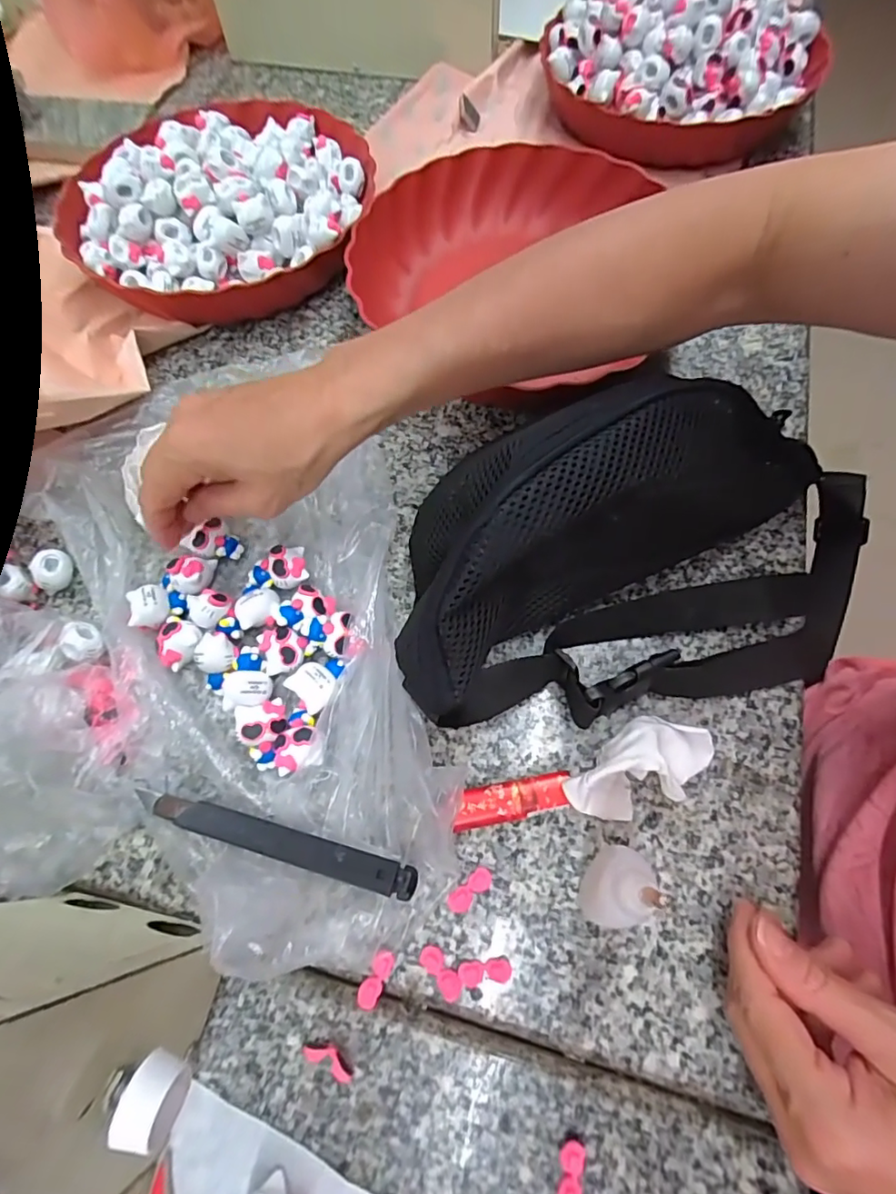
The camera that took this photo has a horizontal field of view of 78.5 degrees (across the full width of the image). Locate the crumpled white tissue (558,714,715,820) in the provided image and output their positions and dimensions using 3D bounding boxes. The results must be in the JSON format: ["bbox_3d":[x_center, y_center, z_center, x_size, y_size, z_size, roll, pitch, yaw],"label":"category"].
[{"bbox_3d":[0.098,0.084,0.274,0.079,0.040,0.040,-19,67,-7],"label":"crumpled white tissue"}]

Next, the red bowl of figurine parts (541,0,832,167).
[{"bbox_3d":[0.203,-0.481,0.494,0.233,0.089,0.205,30,70,13],"label":"red bowl of figurine parts"}]

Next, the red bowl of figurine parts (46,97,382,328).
[{"bbox_3d":[-0.175,-0.321,0.441,0.230,0.070,0.240,17,67,9],"label":"red bowl of figurine parts"}]

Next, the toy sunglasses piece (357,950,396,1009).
[{"bbox_3d":[-0.034,0.178,0.255,0.010,0.004,0.024,26,69,12],"label":"toy sunglasses piece"}]

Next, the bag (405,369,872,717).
[{"bbox_3d":[0.119,-0.026,0.282,0.288,0.113,0.136,-10,66,-3],"label":"bag"}]

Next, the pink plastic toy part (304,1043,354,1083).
[{"bbox_3d":[-0.052,0.204,0.242,0.024,0.006,0.009,24,69,11],"label":"pink plastic toy part"}]

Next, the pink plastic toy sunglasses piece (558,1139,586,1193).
[{"bbox_3d":[0.050,0.237,0.222,0.010,0.007,0.025,11,67,6],"label":"pink plastic toy sunglasses piece"}]

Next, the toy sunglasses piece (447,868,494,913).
[{"bbox_3d":[0.011,0.145,0.271,0.025,0.005,0.011,-38,71,-15],"label":"toy sunglasses piece"}]

